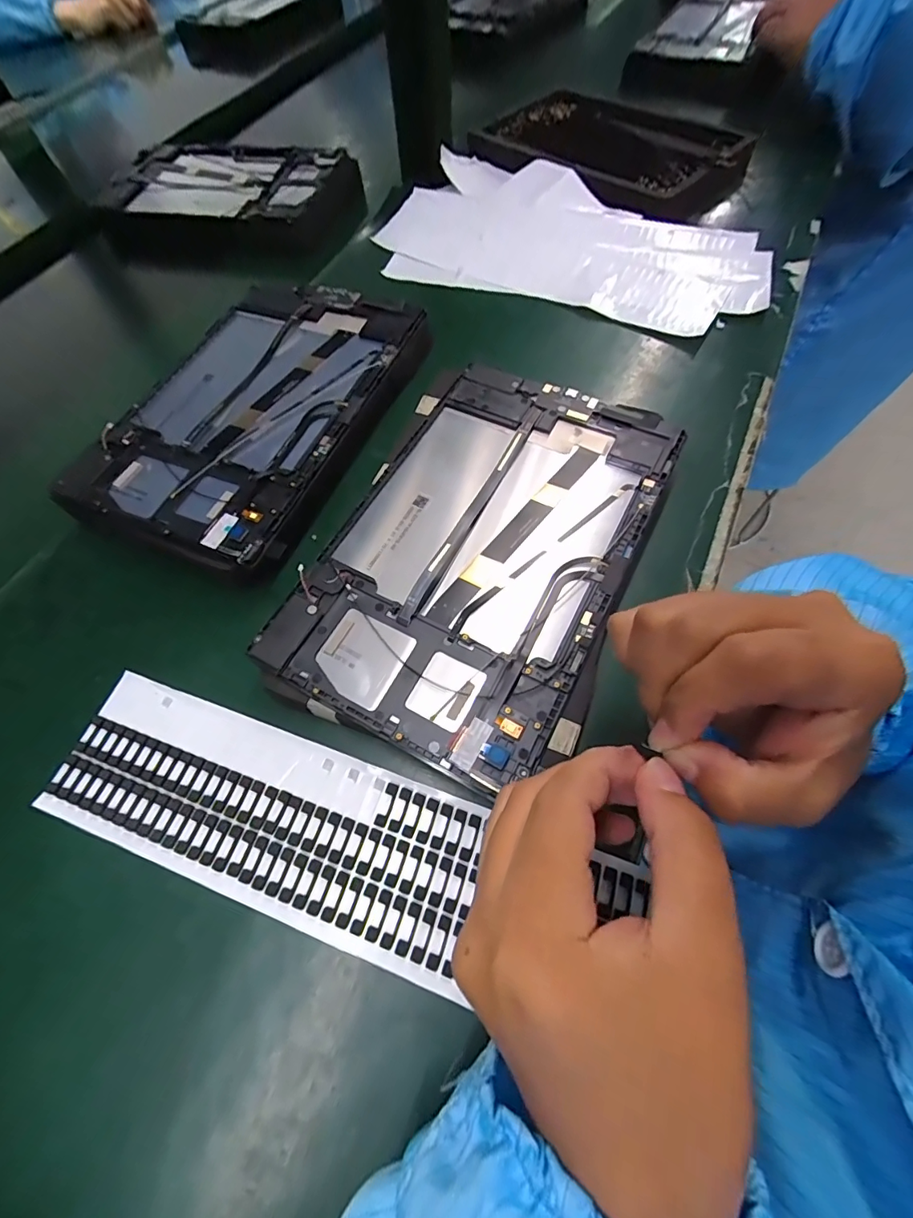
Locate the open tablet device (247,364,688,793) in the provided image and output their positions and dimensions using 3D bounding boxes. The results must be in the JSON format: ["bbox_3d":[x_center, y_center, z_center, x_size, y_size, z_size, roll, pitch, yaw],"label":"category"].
[{"bbox_3d":[0.016,-0.035,0.270,0.155,0.028,0.236,22,67,12],"label":"open tablet device"}]

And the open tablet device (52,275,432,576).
[{"bbox_3d":[-0.132,-0.137,0.328,0.159,0.027,0.239,22,67,12],"label":"open tablet device"}]

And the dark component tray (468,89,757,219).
[{"bbox_3d":[0.156,-0.467,0.481,0.252,0.019,0.183,38,71,18],"label":"dark component tray"}]

